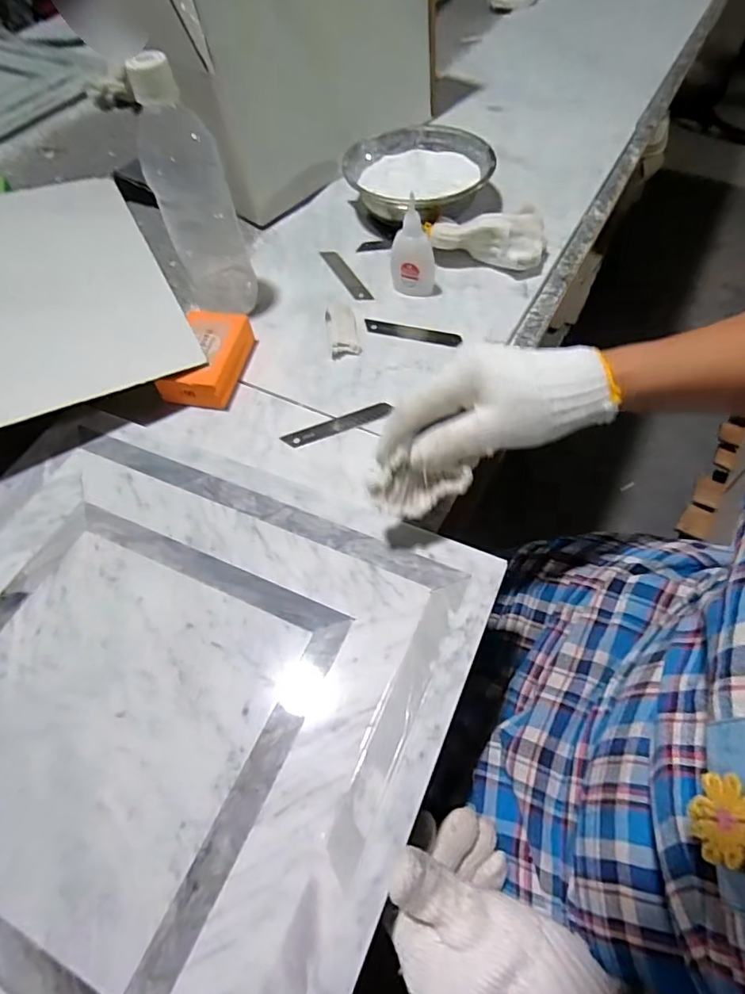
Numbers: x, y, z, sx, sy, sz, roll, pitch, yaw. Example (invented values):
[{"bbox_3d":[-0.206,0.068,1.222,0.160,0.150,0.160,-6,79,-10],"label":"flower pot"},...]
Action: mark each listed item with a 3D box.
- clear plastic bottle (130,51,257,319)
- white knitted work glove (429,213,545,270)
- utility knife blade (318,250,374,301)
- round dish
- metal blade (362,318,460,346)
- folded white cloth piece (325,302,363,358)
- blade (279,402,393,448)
[{"bbox_3d":[-0.158,-0.263,0.472,0.064,0.205,0.063,-17,58,-6],"label":"clear plastic bottle"},{"bbox_3d":[0.121,-0.268,0.547,0.114,0.047,0.057,13,60,12],"label":"white knitted work glove"},{"bbox_3d":[-0.029,-0.239,0.569,0.019,0.004,0.098,-20,57,-18],"label":"utility knife blade"},{"bbox_3d":[0.052,-0.361,0.610,0.159,0.053,0.160,-2,56,2],"label":"round dish"},{"bbox_3d":[0.038,-0.159,0.510,0.095,0.004,0.019,15,58,14],"label":"metal blade"},{"bbox_3d":[-0.030,-0.164,0.515,0.028,0.008,0.077,-9,56,-3],"label":"folded white cloth piece"},{"bbox_3d":[-0.028,-0.062,0.452,0.096,0.004,0.021,-20,57,-10],"label":"blade"}]

